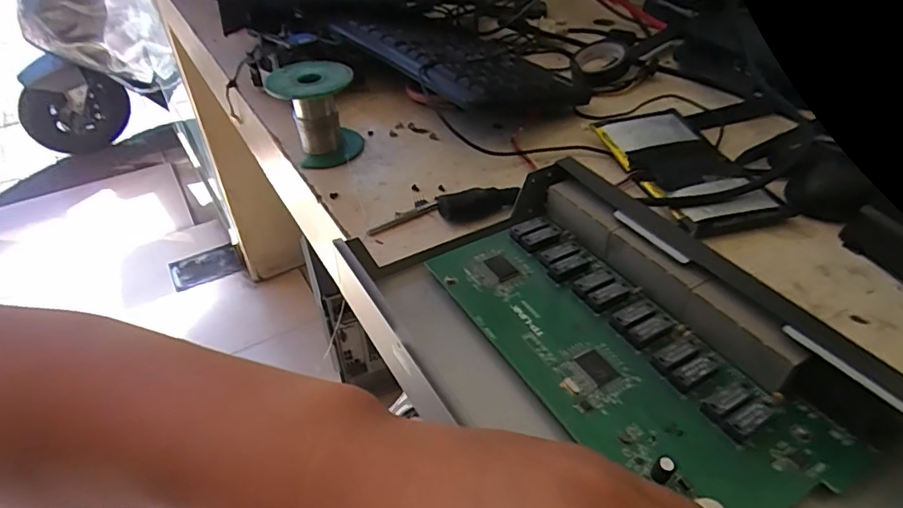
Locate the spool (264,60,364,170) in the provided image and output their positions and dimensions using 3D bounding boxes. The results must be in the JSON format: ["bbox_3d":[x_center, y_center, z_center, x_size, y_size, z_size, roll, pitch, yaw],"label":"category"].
[{"bbox_3d":[-0.114,-0.120,0.449,0.065,0.070,0.065,-12,43,-12],"label":"spool"}]

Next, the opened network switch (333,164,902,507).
[{"bbox_3d":[0.092,0.055,0.254,0.196,0.045,0.286,-23,45,-20],"label":"opened network switch"}]

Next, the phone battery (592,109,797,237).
[{"bbox_3d":[0.179,-0.071,0.403,0.082,0.008,0.142,-10,42,-10],"label":"phone battery"}]

